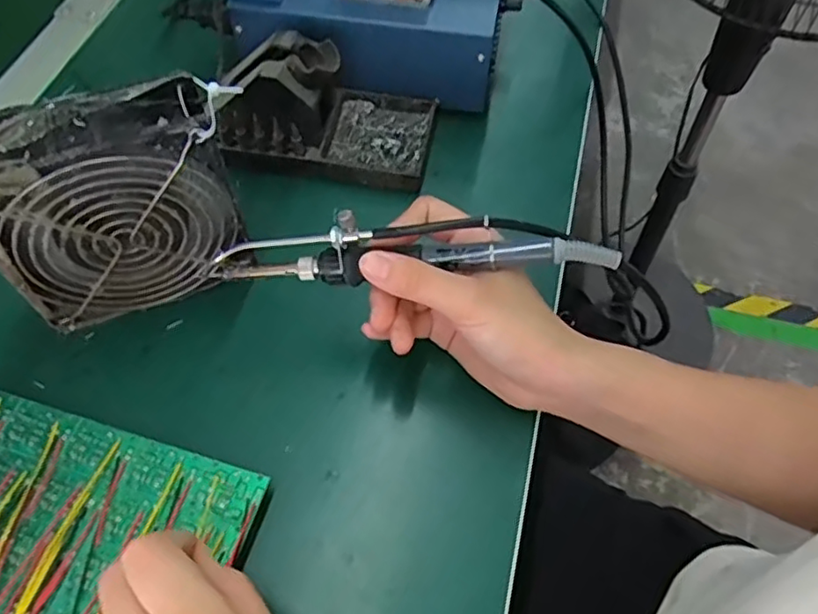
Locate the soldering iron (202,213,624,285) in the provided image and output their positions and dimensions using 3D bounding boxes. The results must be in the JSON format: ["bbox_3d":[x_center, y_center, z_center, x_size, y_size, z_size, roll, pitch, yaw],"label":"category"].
[{"bbox_3d":[-0.001,-0.030,0.318,0.202,0.034,0.023,0,58,7],"label":"soldering iron"}]

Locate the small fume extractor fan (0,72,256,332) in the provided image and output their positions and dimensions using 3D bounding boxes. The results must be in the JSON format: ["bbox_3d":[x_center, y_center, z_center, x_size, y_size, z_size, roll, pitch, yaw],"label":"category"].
[{"bbox_3d":[-0.147,-0.049,0.339,0.126,0.120,0.055,-14,59,-9],"label":"small fume extractor fan"}]

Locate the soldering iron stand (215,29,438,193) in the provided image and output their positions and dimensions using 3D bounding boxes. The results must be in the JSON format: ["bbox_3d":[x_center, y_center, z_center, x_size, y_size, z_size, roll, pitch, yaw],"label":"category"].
[{"bbox_3d":[-0.055,-0.135,0.423,0.135,0.069,0.074,8,58,5],"label":"soldering iron stand"}]

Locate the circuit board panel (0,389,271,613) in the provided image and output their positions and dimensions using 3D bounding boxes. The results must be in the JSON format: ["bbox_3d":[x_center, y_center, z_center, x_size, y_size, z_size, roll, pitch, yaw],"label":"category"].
[{"bbox_3d":[-0.167,0.102,0.302,0.168,0.012,0.101,13,60,11],"label":"circuit board panel"}]

